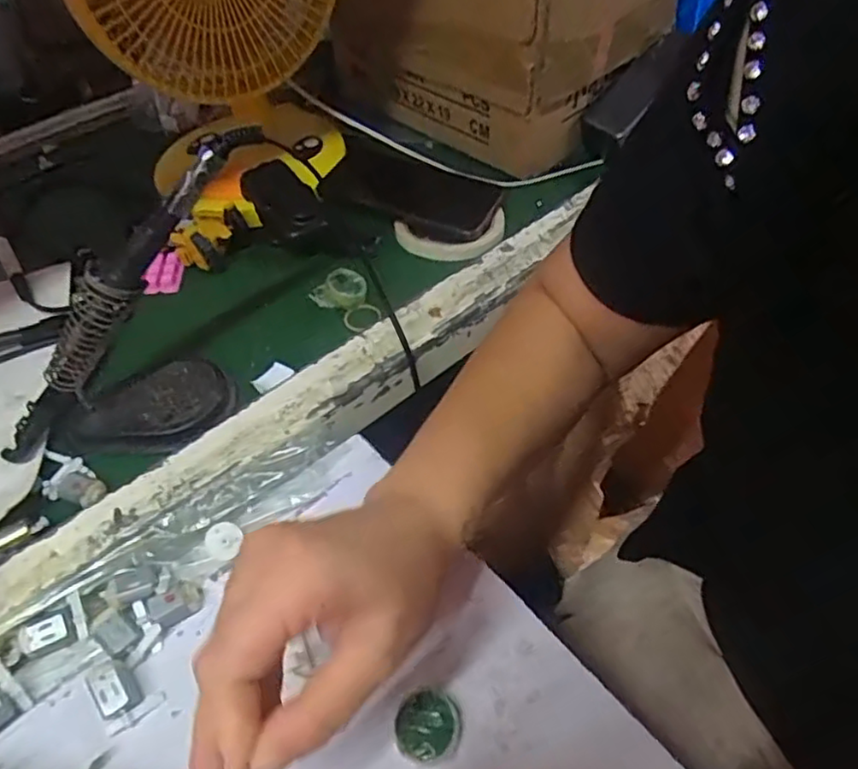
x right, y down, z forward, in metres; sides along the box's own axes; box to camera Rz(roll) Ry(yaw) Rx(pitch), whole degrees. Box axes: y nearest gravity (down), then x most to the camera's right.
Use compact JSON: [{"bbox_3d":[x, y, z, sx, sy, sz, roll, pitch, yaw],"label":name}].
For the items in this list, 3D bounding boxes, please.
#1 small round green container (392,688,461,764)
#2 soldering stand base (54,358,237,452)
[{"bbox_3d":[-0.001,0.174,0.334,0.034,0.019,0.033,-2,49,3],"label":"small round green container"},{"bbox_3d":[-0.204,0.016,0.472,0.120,0.008,0.070,-20,51,-12],"label":"soldering stand base"}]

